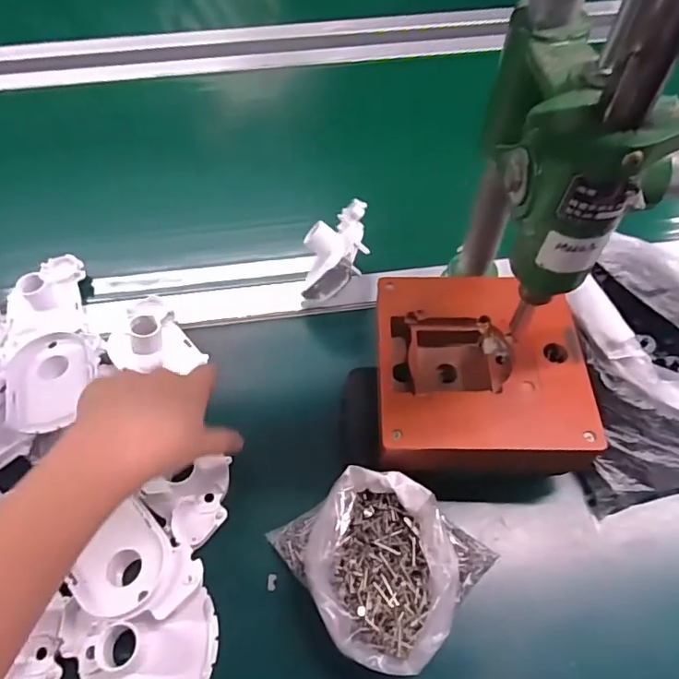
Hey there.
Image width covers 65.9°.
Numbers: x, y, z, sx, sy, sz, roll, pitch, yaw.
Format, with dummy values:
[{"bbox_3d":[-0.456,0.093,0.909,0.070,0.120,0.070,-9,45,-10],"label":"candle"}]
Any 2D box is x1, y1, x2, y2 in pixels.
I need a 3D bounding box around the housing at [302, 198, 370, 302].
[{"bbox_3d":[-0.004,-0.083,0.504,0.058,0.051,0.087,0,57,2],"label":"housing"}]

